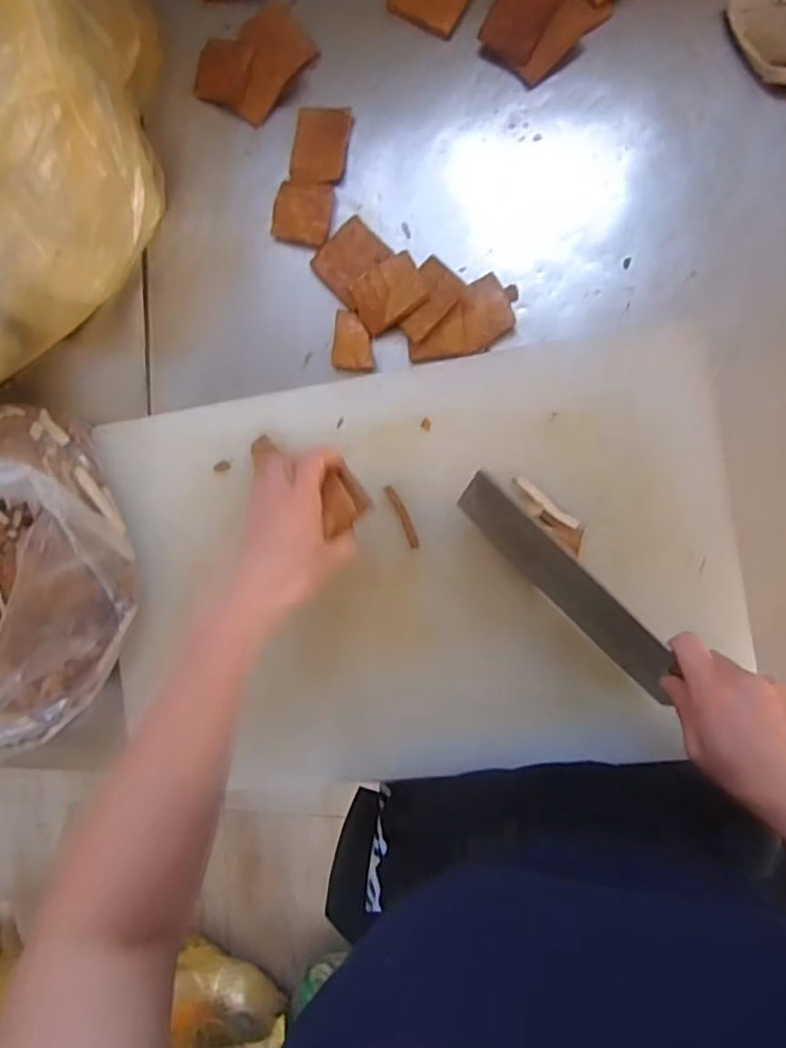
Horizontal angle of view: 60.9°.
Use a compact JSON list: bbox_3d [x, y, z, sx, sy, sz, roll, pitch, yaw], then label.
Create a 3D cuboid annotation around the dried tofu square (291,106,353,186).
[{"bbox_3d":[-0.065,-0.335,0.594,0.048,0.008,0.066,10,93,11],"label":"dried tofu square"}]

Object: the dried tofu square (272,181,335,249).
[{"bbox_3d":[-0.081,-0.277,0.598,0.054,0.005,0.054,9,92,11],"label":"dried tofu square"}]

